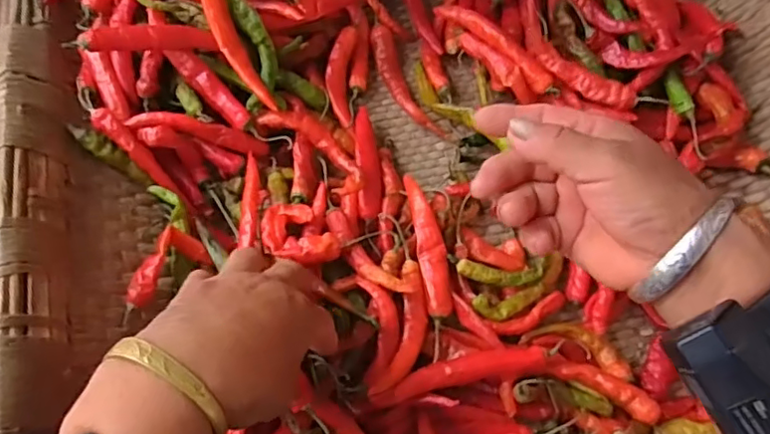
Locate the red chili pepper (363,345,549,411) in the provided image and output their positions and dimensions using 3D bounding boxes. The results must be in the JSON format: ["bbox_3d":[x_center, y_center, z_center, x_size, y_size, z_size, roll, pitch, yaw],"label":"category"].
[{"bbox_3d":[0.044,0.097,0.372,0.114,0.017,0.018,-12,67,-7],"label":"red chili pepper"}]

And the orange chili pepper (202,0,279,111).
[{"bbox_3d":[-0.105,-0.120,0.428,0.020,0.013,0.100,-27,89,-13],"label":"orange chili pepper"}]

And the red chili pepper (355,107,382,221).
[{"bbox_3d":[-0.013,-0.044,0.440,0.017,0.021,0.095,-3,66,-4],"label":"red chili pepper"}]

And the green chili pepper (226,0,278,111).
[{"bbox_3d":[-0.095,-0.123,0.438,0.028,0.018,0.089,-14,86,-8],"label":"green chili pepper"}]

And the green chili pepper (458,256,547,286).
[{"bbox_3d":[0.079,0.037,0.402,0.059,0.010,0.017,-2,66,-3],"label":"green chili pepper"}]

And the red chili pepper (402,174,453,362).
[{"bbox_3d":[0.031,0.027,0.404,0.019,0.013,0.125,-7,67,-5],"label":"red chili pepper"}]

